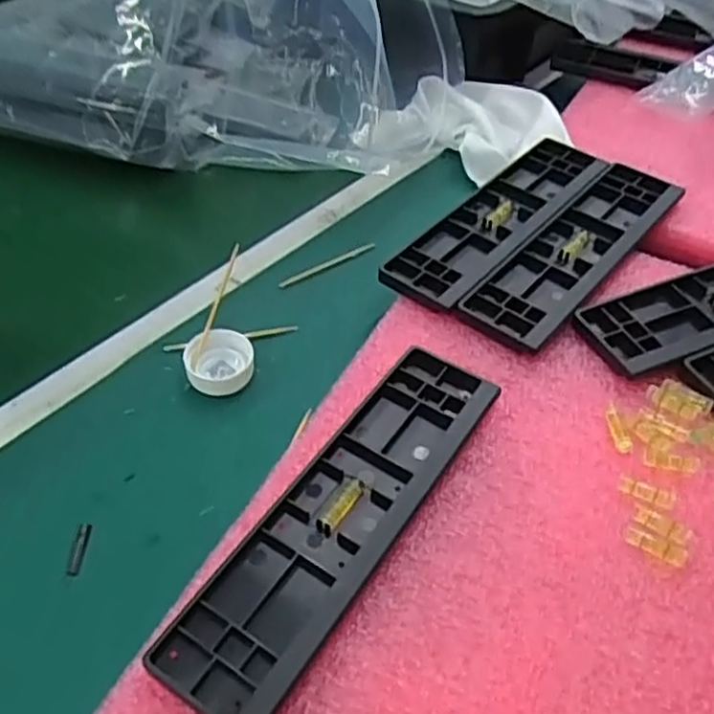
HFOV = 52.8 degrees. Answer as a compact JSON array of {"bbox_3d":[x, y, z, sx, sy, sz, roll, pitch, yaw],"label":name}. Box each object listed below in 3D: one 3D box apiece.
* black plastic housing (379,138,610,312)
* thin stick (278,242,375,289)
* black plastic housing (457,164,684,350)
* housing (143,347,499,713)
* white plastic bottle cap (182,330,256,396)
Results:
[{"bbox_3d":[0.075,-0.075,0.377,0.045,0.009,0.160,32,53,26],"label":"black plastic housing"},{"bbox_3d":[-0.015,-0.050,0.383,0.062,0.004,0.004,-29,53,-26],"label":"thin stick"},{"bbox_3d":[0.111,-0.055,0.360,0.042,0.008,0.157,32,54,27],"label":"black plastic housing"},{"bbox_3d":[-0.004,0.054,0.257,0.045,0.009,0.159,26,51,22],"label":"housing"},{"bbox_3d":[-0.063,0.003,0.328,0.030,0.014,0.029,1,46,-1],"label":"white plastic bottle cap"}]

